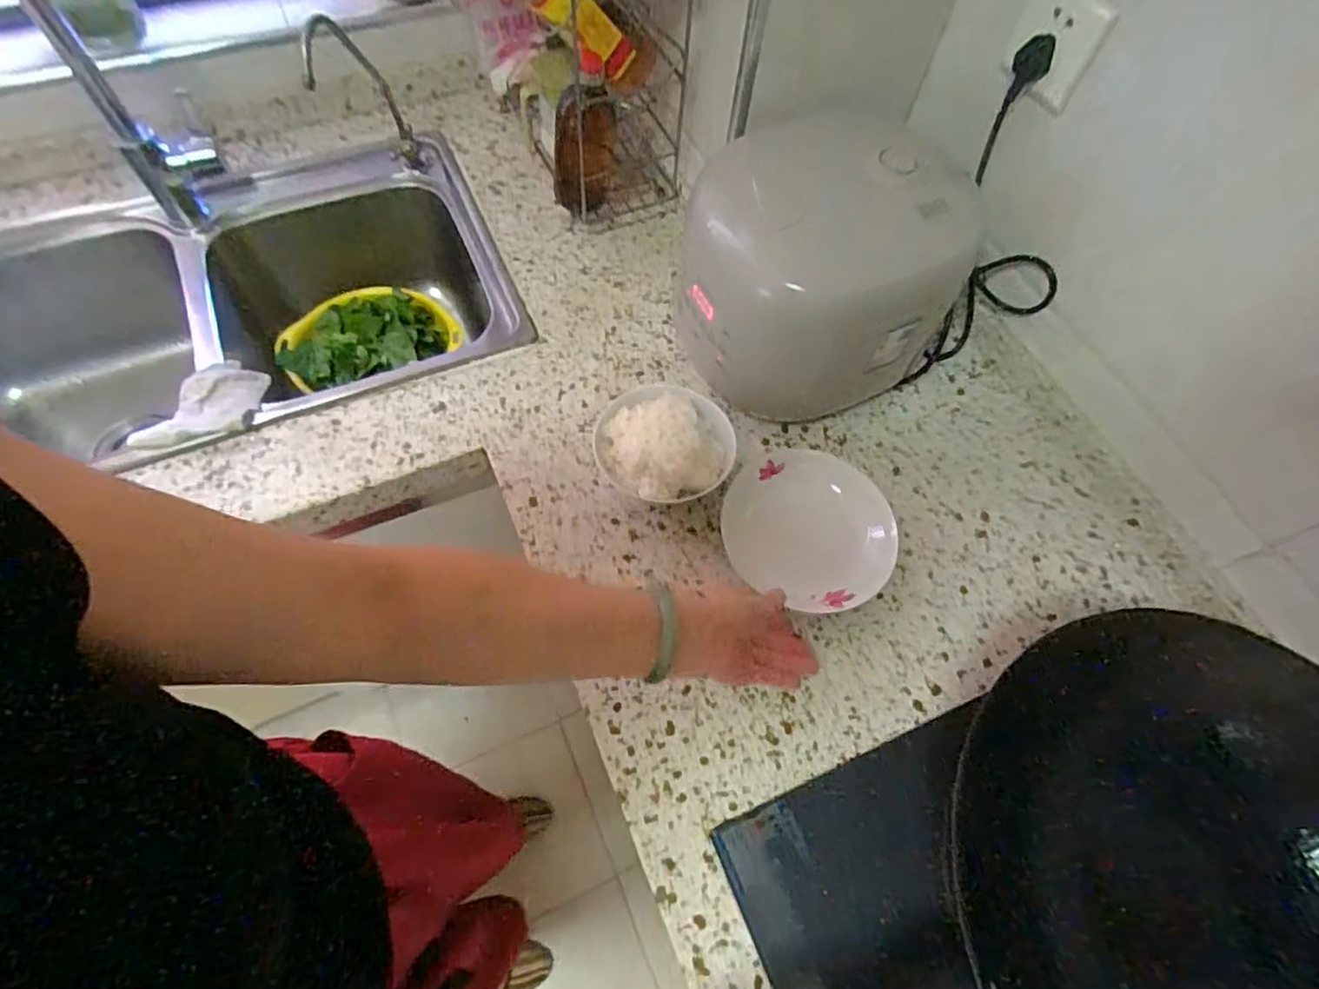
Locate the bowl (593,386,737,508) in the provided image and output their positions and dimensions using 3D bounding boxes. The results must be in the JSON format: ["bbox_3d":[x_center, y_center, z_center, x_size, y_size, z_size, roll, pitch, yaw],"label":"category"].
[{"bbox_3d":[0.006,-0.050,0.637,0.120,0.084,0.128,1,65,-1],"label":"bowl"}]

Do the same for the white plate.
[{"bbox_3d":[0.142,0.032,0.628,0.172,0.022,0.144,30,90,29],"label":"white plate"}]

